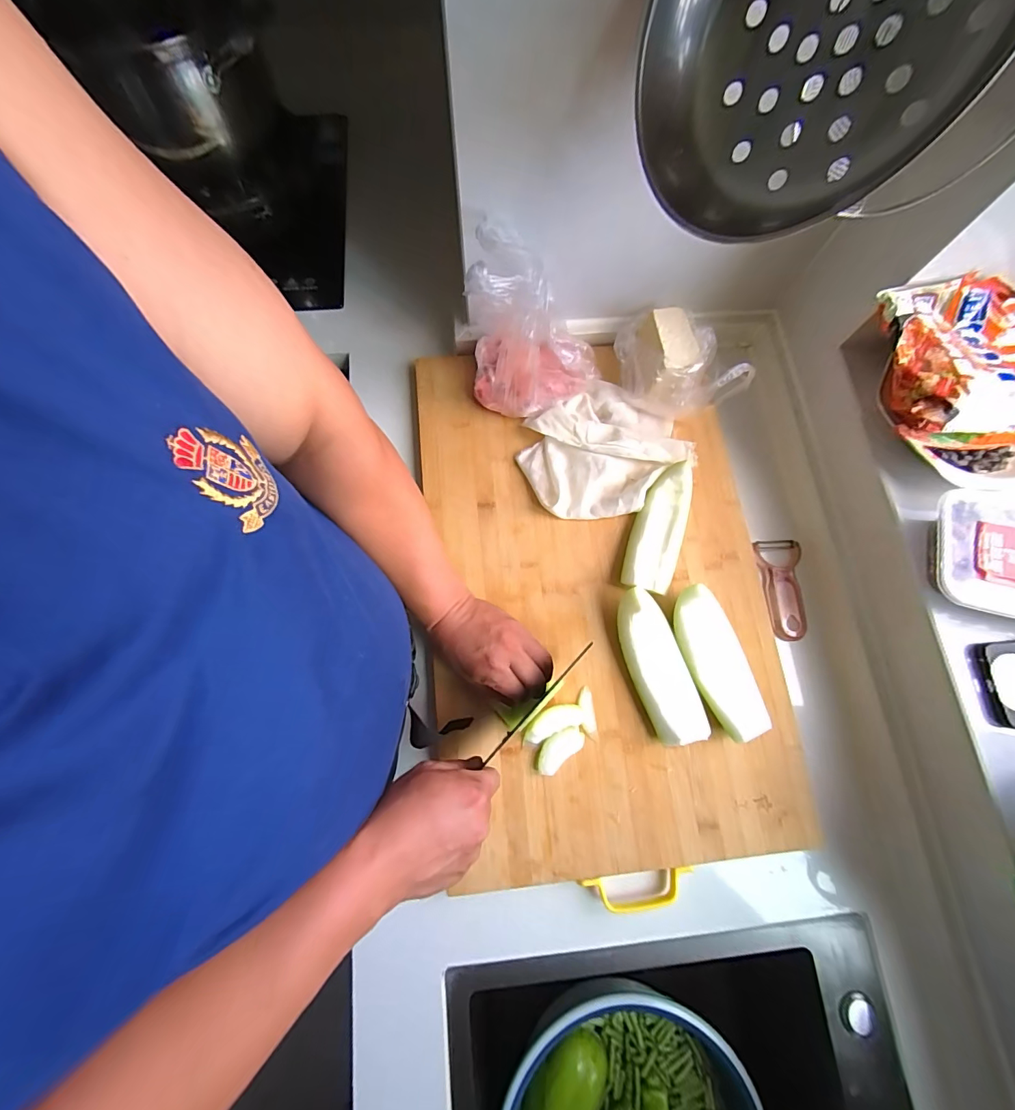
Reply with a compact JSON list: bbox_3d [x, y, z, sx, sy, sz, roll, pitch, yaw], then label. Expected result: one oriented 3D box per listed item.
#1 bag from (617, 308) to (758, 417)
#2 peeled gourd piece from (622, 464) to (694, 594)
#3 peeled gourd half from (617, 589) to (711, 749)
[{"bbox_3d":[0.213,-0.238,0.542,0.167,0.067,0.100,33,77,7],"label":"bag"},{"bbox_3d":[0.182,-0.033,0.516,0.056,0.037,0.158,19,76,3],"label":"peeled gourd piece"},{"bbox_3d":[0.167,0.122,0.474,0.062,0.043,0.164,-17,76,-6],"label":"peeled gourd half"}]

